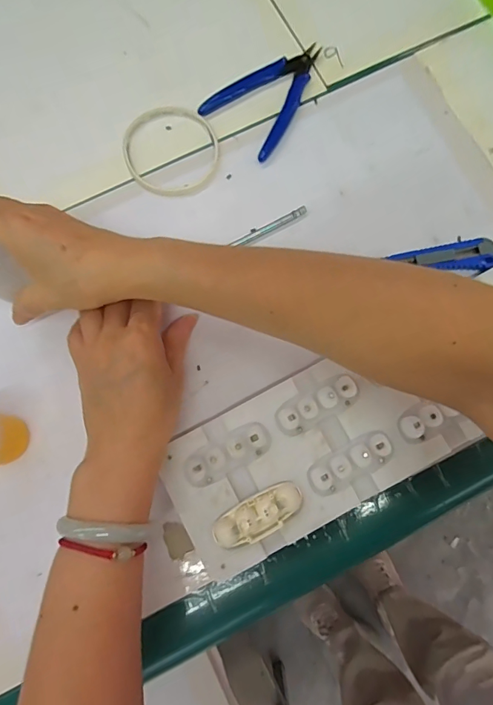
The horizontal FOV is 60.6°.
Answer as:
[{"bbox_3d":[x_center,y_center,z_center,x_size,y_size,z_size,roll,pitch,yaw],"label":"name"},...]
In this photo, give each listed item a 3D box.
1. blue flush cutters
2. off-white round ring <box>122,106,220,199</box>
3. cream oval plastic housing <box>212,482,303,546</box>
[{"bbox_3d":[0.022,-0.229,0.371,0.074,0.006,0.111,39,82,7],"label":"blue flush cutters"},{"bbox_3d":[-0.064,-0.173,0.362,0.079,0.004,0.087,-23,80,-4],"label":"off-white round ring"},{"bbox_3d":[0.008,0.111,0.284,0.063,0.016,0.026,-26,80,-5],"label":"cream oval plastic housing"}]

